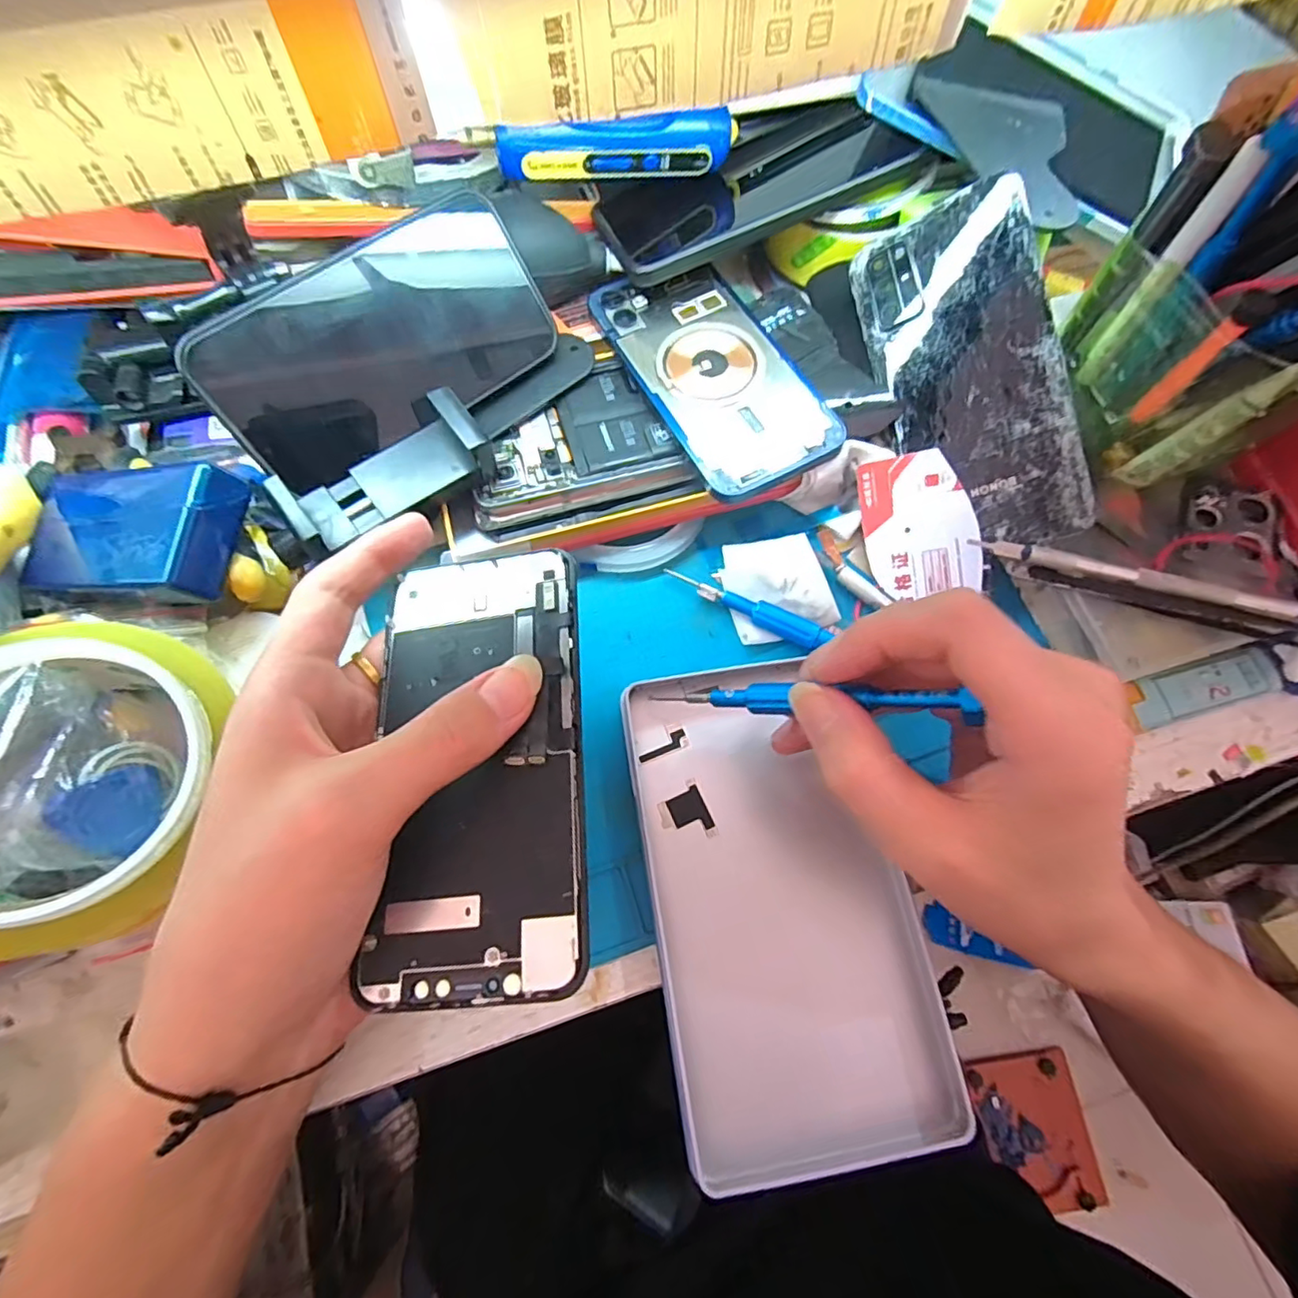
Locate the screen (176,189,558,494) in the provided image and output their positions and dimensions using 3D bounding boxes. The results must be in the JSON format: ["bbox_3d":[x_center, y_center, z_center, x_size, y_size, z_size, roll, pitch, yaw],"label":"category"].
[{"bbox_3d":[-0.112,-0.132,0.254,0.140,0.008,0.072,-40,119,-17],"label":"screen"}]

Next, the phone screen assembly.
[{"bbox_3d":[-0.054,0.033,0.190,0.066,0.011,0.141,-5,67,-4],"label":"phone screen assembly"}]

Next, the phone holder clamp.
[{"bbox_3d":[-0.083,-0.095,0.261,0.038,0.034,0.167,43,75,12],"label":"phone holder clamp"}]

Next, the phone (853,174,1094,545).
[{"bbox_3d":[0.143,-0.121,0.265,0.069,0.009,0.151,-14,90,29],"label":"phone"}]

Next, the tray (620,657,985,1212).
[{"bbox_3d":[0.052,0.095,0.235,0.102,0.018,0.183,-8,71,-5],"label":"tray"}]

